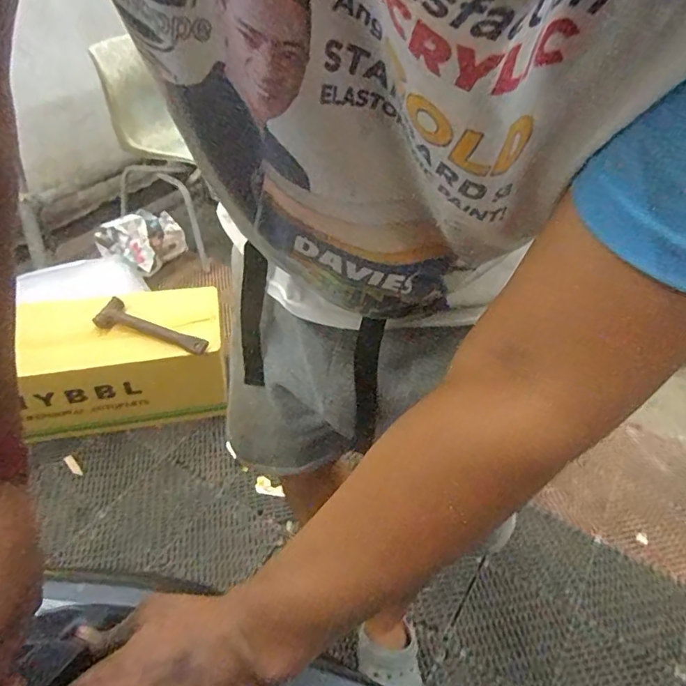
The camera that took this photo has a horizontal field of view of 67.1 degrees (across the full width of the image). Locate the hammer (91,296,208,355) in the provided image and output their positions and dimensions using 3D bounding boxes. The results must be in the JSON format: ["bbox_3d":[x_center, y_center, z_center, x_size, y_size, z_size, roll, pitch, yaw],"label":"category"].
[{"bbox_3d":[-0.517,-0.032,1.397,0.343,0.046,0.093,19,44,19],"label":"hammer"}]

